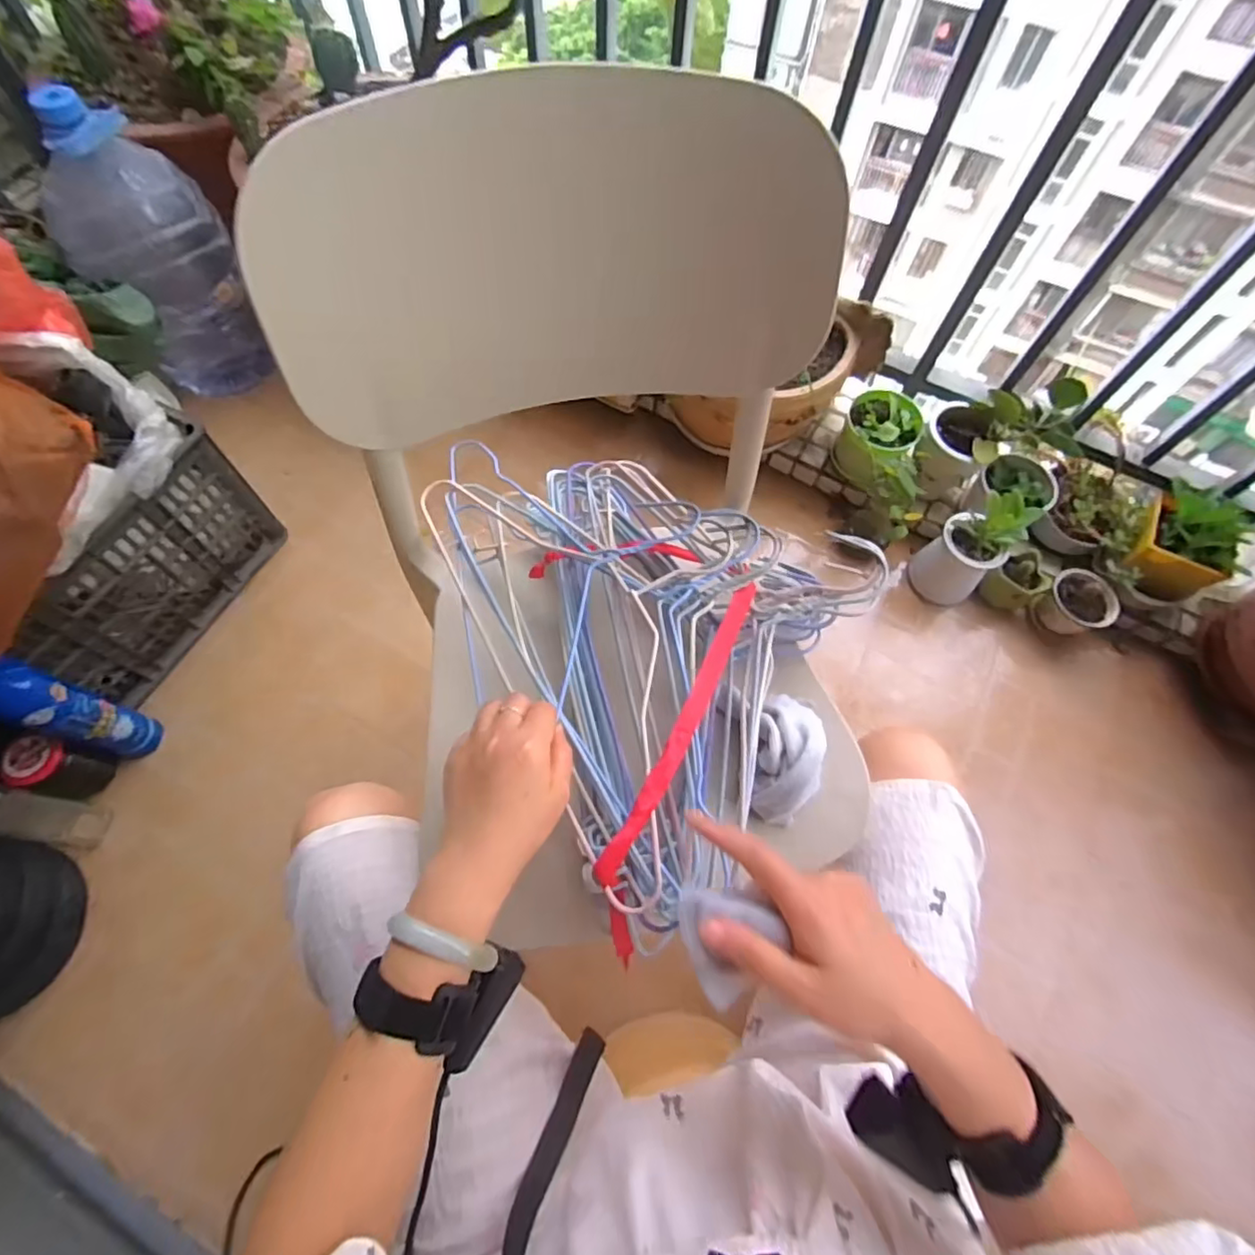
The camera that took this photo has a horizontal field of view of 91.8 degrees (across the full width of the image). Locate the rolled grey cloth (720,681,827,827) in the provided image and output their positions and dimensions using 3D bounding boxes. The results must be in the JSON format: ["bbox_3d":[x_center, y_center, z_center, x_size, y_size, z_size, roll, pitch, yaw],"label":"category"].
[{"bbox_3d":[0.124,0.093,0.486,0.074,0.049,0.108,-15,67,-9],"label":"rolled grey cloth"}]

